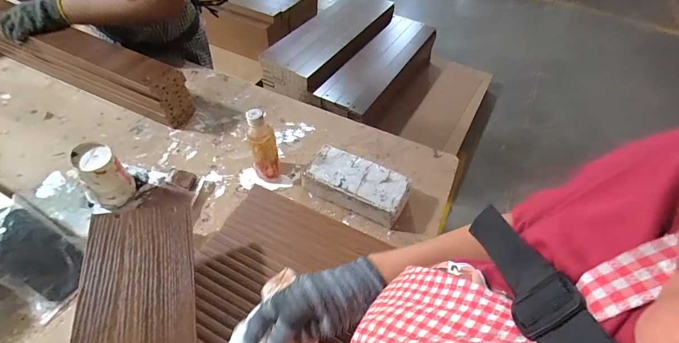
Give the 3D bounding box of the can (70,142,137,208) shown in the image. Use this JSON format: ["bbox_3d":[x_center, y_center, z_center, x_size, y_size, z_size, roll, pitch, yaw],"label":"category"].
[{"bbox_3d":[-0.438,0.016,0.618,0.073,0.141,0.064,-35,59,-28],"label":"can"}]

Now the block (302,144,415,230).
[{"bbox_3d":[0.036,0.029,0.682,0.203,0.064,0.096,22,52,15],"label":"block"}]

